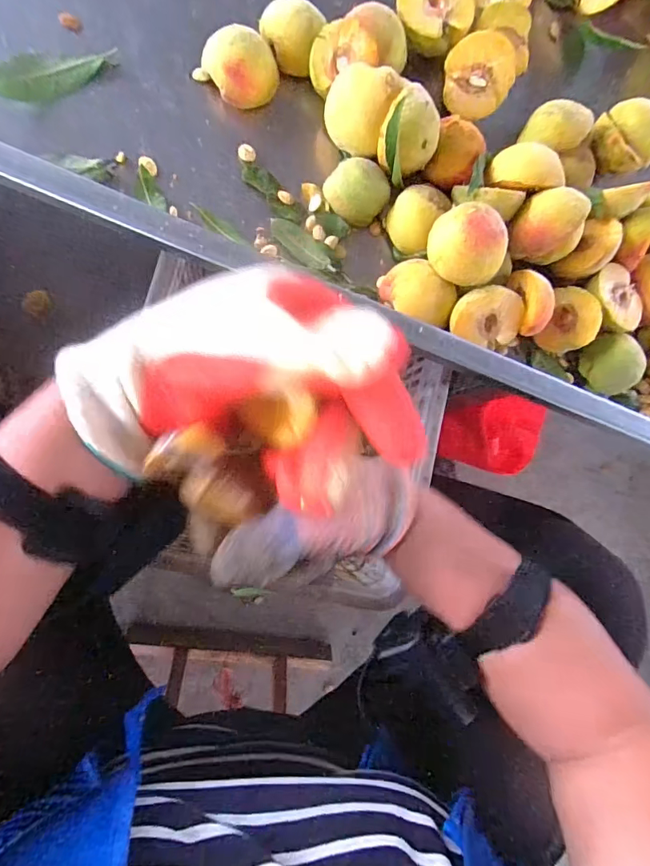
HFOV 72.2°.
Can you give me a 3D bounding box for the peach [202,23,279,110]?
[{"bbox_3d":[-0.071,-0.302,0.365,0.051,0.035,0.060,-45,94,-12],"label":"peach"}]

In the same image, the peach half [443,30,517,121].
[{"bbox_3d":[0.139,-0.322,0.405,0.058,0.036,0.059,-2,121,17],"label":"peach half"}]

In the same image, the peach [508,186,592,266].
[{"bbox_3d":[0.189,-0.173,0.374,0.044,0.050,0.056,-36,93,-13],"label":"peach"}]

